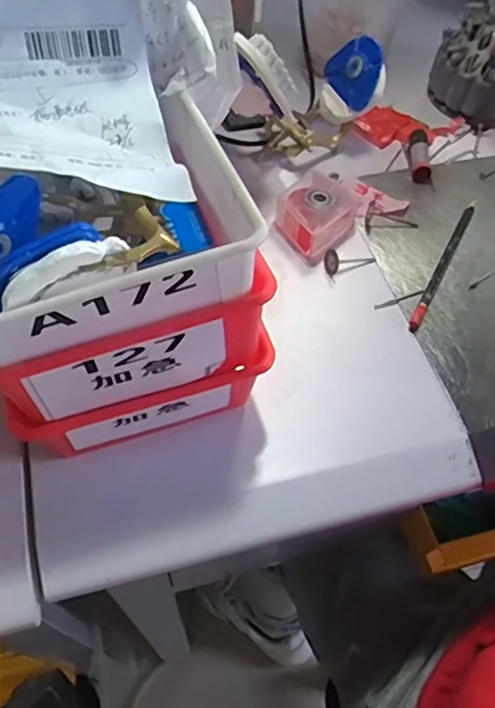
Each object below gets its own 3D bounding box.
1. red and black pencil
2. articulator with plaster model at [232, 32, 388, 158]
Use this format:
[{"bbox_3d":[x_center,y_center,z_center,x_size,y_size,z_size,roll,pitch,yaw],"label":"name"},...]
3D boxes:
[{"bbox_3d":[0.166,-0.079,0.470,0.009,0.009,0.159,27,60,12],"label":"red and black pencil"},{"bbox_3d":[0.053,-0.233,0.500,0.140,0.112,0.067,-28,64,-19],"label":"articulator with plaster model"}]

